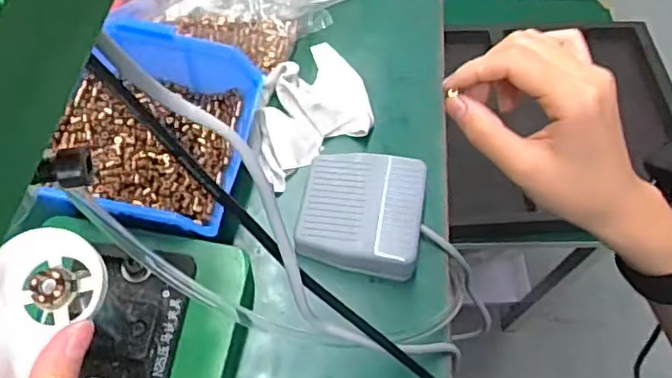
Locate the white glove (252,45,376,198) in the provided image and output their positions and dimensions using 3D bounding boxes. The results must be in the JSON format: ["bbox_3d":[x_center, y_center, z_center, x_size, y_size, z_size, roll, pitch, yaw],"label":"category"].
[{"bbox_3d":[-0.024,-0.063,0.444,0.108,0.023,0.088,-33,69,-19],"label":"white glove"}]

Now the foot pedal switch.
[{"bbox_3d":[0.018,0.015,0.395,0.079,0.038,0.073,11,61,2],"label":"foot pedal switch"}]

